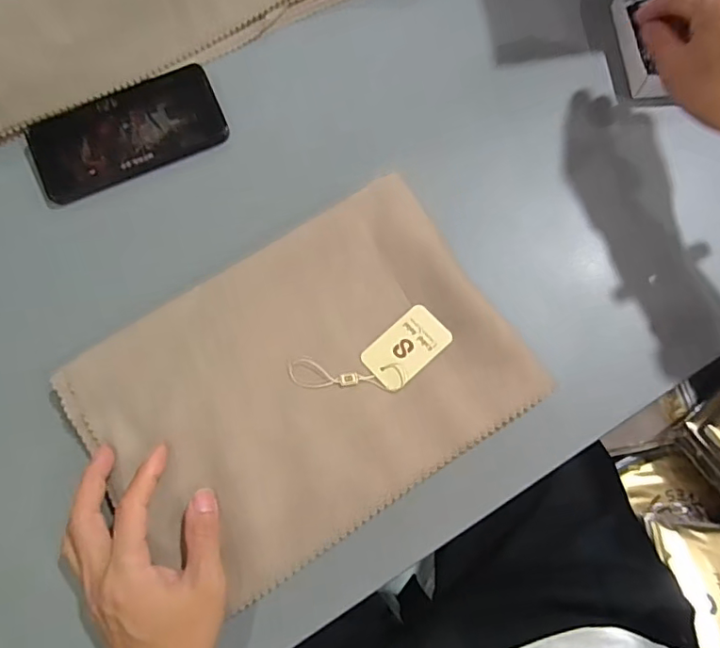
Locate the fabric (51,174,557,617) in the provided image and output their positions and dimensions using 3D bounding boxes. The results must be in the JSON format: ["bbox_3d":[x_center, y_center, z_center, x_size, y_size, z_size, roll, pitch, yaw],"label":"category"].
[{"bbox_3d":[-0.040,0.043,0.384,0.295,0.028,0.205,-33,76,-7],"label":"fabric"}]

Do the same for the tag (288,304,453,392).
[{"bbox_3d":[0.011,0.028,0.399,0.120,0.005,0.051,-24,74,-6],"label":"tag"}]

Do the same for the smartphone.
[{"bbox_3d":[-0.204,-0.169,0.463,0.163,0.009,0.077,-24,89,-4],"label":"smartphone"}]

